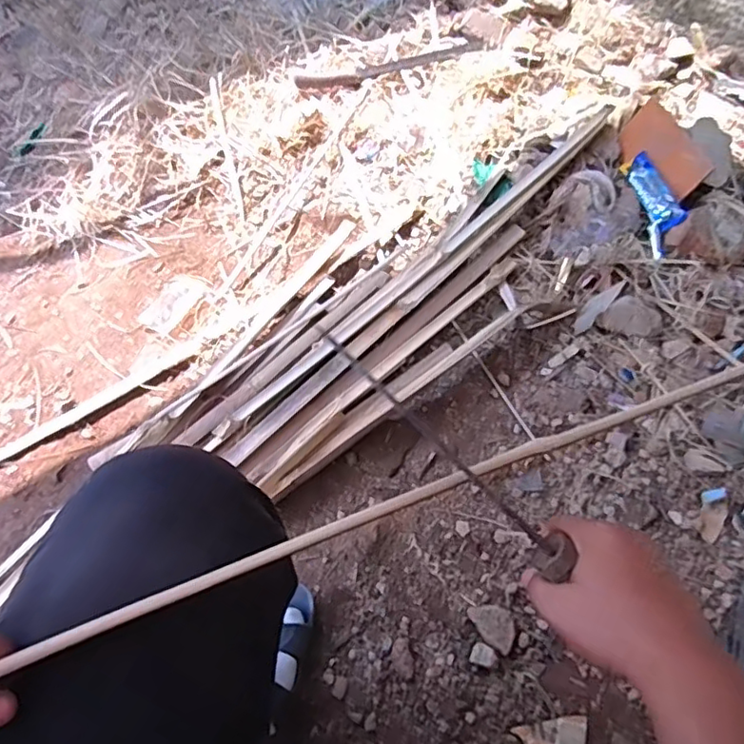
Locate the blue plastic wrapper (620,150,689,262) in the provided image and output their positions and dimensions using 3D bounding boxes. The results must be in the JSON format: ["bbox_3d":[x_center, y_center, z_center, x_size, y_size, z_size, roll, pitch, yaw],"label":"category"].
[{"bbox_3d":[0.469,-0.287,0.983,0.051,0.039,0.208,-7,59,0],"label":"blue plastic wrapper"}]

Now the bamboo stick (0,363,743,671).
[{"bbox_3d":[0.036,0.086,0.410,0.572,0.014,0.015,-18,62,-15],"label":"bamboo stick"}]

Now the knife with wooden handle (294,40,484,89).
[{"bbox_3d":[0.039,-0.627,1.207,0.387,0.020,0.064,-15,58,-6],"label":"knife with wooden handle"}]

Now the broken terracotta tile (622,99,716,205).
[{"bbox_3d":[0.494,-0.383,1.013,0.092,0.014,0.223,-35,49,32],"label":"broken terracotta tile"}]

